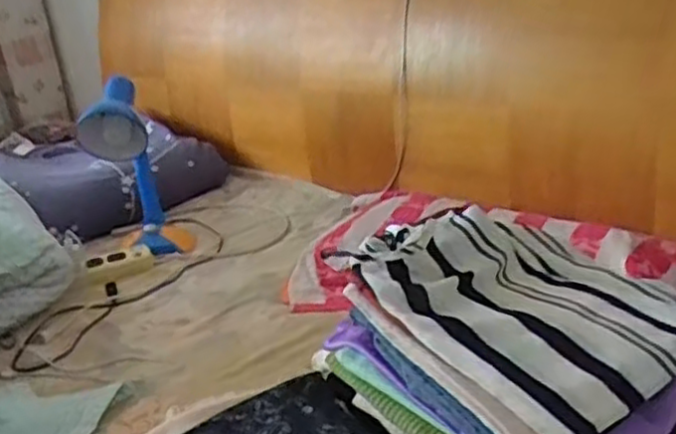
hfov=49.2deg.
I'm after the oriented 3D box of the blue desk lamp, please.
[{"bbox_3d":[-0.394,-0.104,1.420,0.166,0.312,0.227,-13,22,-14],"label":"blue desk lamp"}]

